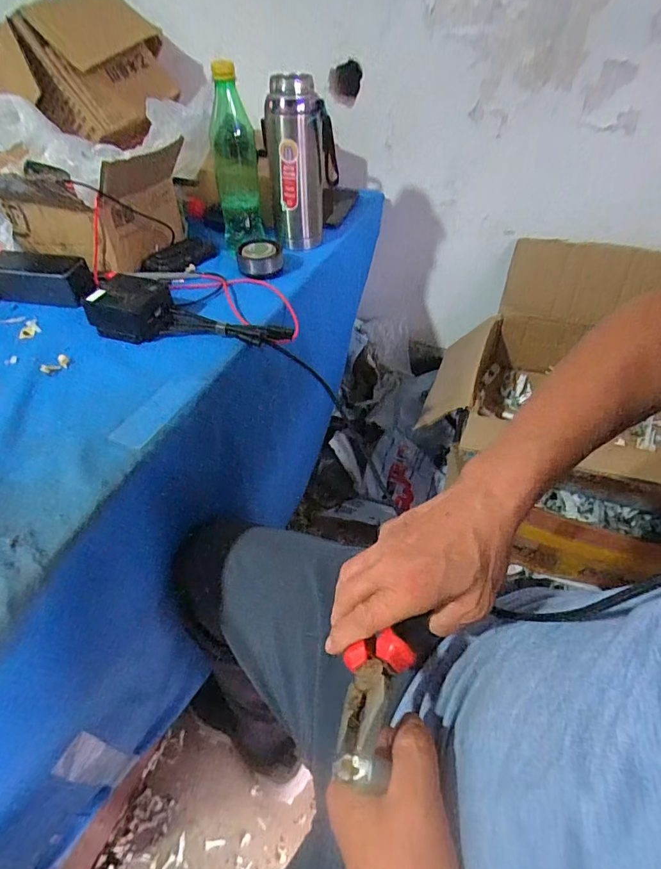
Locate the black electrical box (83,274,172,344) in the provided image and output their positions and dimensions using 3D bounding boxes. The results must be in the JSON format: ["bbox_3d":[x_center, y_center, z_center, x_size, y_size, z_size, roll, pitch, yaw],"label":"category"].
[{"bbox_3d":[-0.247,-0.162,0.578,0.093,0.050,0.081,3,46,4],"label":"black electrical box"}]

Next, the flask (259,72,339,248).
[{"bbox_3d":[-0.046,-0.404,0.694,0.097,0.211,0.067,-8,47,-7],"label":"flask"}]

